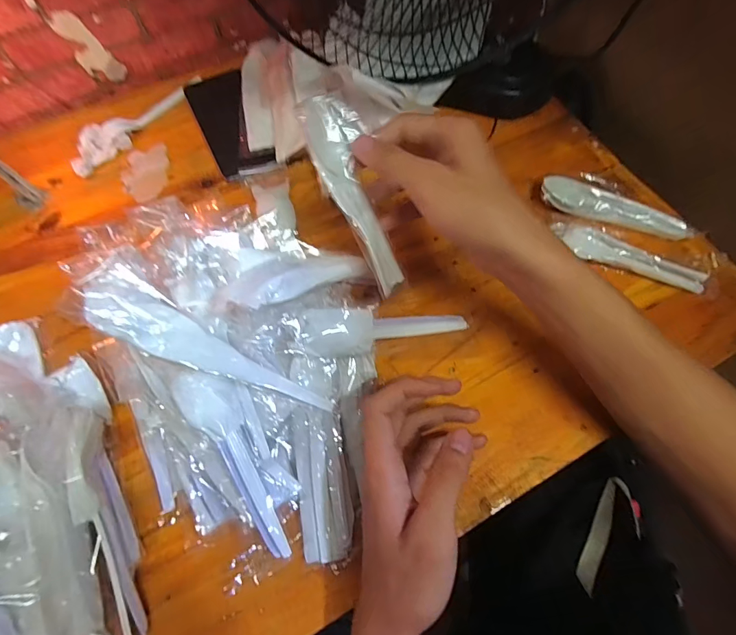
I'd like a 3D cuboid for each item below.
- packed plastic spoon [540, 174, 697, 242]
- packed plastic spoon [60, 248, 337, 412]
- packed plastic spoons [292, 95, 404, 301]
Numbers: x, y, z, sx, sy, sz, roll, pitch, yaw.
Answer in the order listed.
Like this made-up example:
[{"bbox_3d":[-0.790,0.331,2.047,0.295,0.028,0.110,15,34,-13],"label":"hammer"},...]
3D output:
[{"bbox_3d":[0.244,-0.105,0.394,0.143,0.021,0.039,24,68,10],"label":"packed plastic spoon"},{"bbox_3d":[-0.105,0.020,0.268,0.181,0.014,0.044,34,67,-20],"label":"packed plastic spoon"},{"bbox_3d":[-0.006,-0.088,0.300,0.044,0.024,0.150,-28,113,-12],"label":"packed plastic spoons"}]

